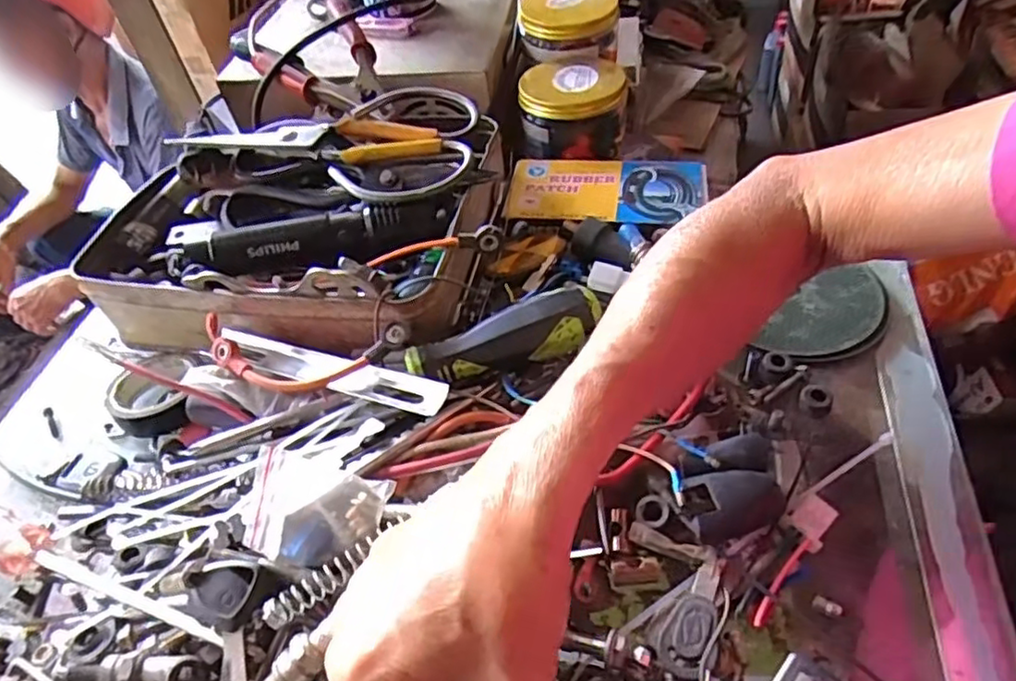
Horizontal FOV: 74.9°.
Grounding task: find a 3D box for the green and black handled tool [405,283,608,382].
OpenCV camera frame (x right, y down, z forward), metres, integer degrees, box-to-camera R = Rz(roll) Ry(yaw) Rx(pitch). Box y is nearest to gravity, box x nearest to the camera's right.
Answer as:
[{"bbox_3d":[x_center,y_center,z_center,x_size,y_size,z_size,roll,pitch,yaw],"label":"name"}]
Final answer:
[{"bbox_3d":[-0.002,-0.001,0.356,0.102,0.028,0.028,-16,48,-8],"label":"green and black handled tool"}]

